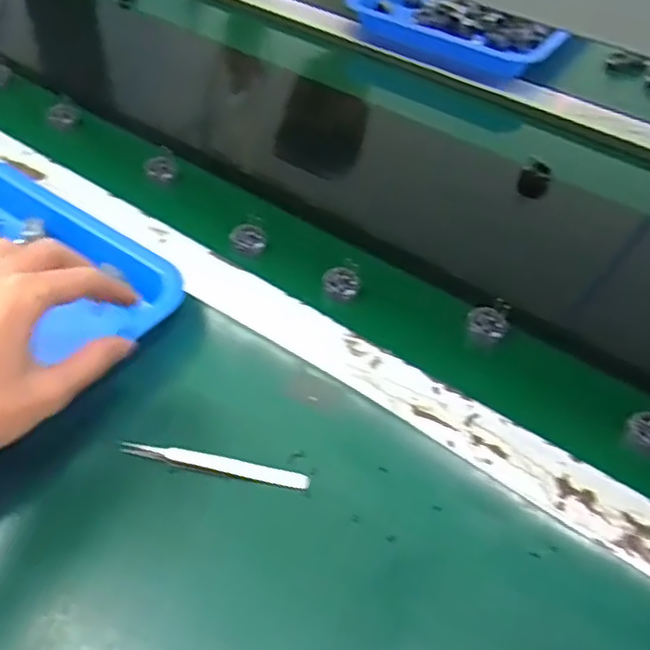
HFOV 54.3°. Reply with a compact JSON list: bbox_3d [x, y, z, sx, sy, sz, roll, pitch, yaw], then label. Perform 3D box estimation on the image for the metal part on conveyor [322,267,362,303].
[{"bbox_3d":[0.013,-0.032,0.505,0.030,0.013,0.024,8,46,2],"label":"metal part on conveyor"}]

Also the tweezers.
[{"bbox_3d":[-0.067,0.084,0.385,0.114,0.006,0.013,10,46,4],"label":"tweezers"}]

